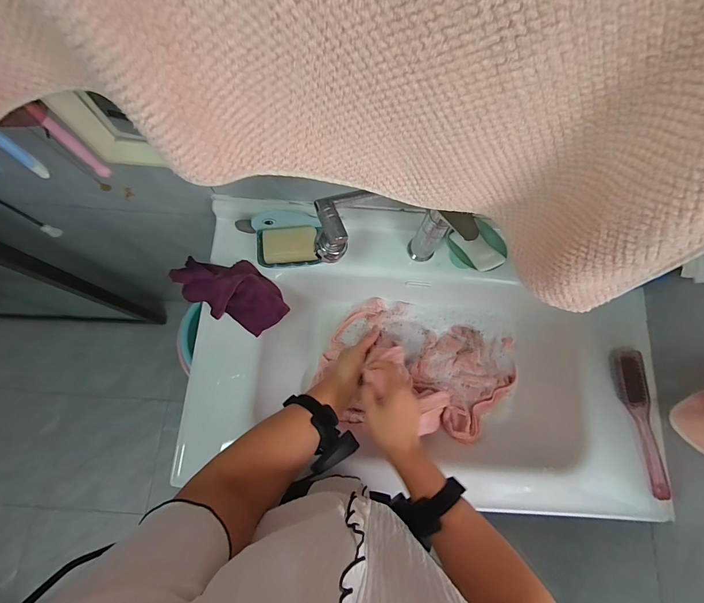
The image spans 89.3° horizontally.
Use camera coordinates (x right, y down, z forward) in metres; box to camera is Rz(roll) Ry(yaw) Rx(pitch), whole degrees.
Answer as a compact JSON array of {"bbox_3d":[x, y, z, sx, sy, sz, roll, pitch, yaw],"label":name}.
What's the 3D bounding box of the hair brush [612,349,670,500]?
[{"bbox_3d":[0.482,0.199,0.587,0.043,0.038,0.237,-7,75,-2],"label":"hair brush"}]

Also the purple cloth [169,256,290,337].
[{"bbox_3d":[-0.211,-0.020,0.640,0.198,0.056,0.113,31,77,8],"label":"purple cloth"}]

